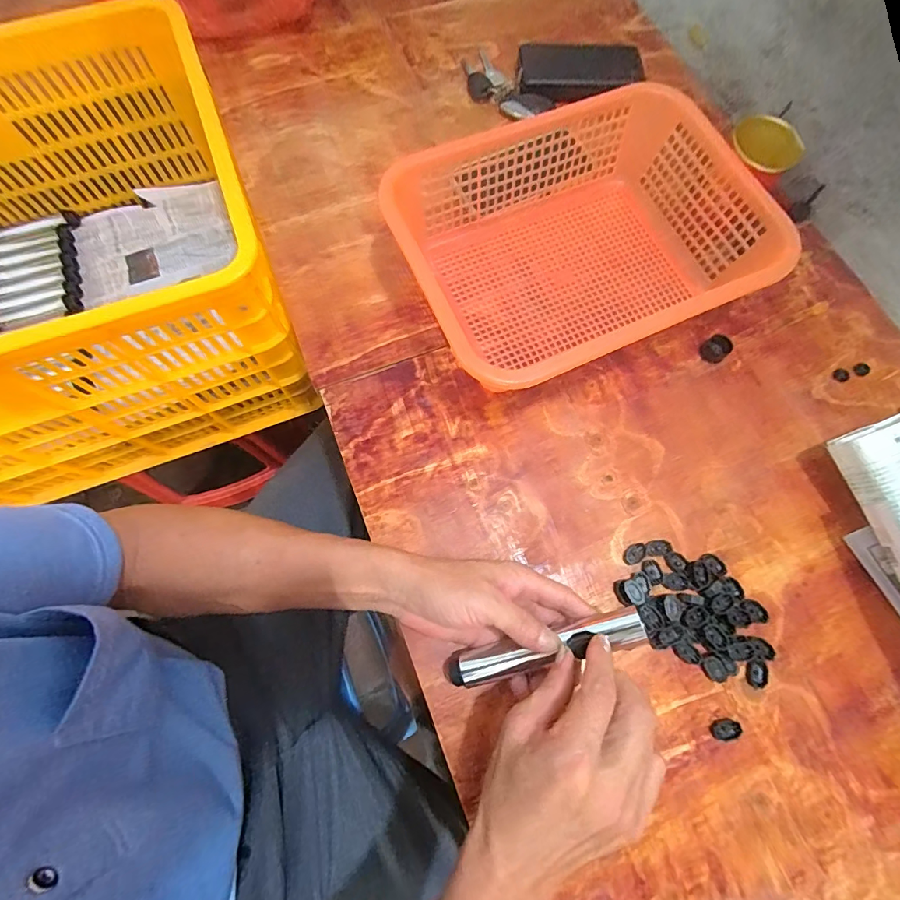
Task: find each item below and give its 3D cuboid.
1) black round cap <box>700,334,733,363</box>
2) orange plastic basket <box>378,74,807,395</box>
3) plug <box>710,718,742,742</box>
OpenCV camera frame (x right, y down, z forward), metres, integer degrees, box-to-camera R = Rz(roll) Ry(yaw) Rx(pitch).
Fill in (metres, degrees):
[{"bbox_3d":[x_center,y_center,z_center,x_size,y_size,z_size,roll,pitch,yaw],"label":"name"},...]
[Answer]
[{"bbox_3d":[0.278,-0.105,0.455,0.023,0.016,0.024,1,72,-2],"label":"black round cap"},{"bbox_3d":[0.126,-0.200,0.439,0.321,0.097,0.247,-24,75,-9],"label":"orange plastic basket"},{"bbox_3d":[0.223,0.226,0.353,0.023,0.005,0.015,-8,73,-4],"label":"plug"}]

